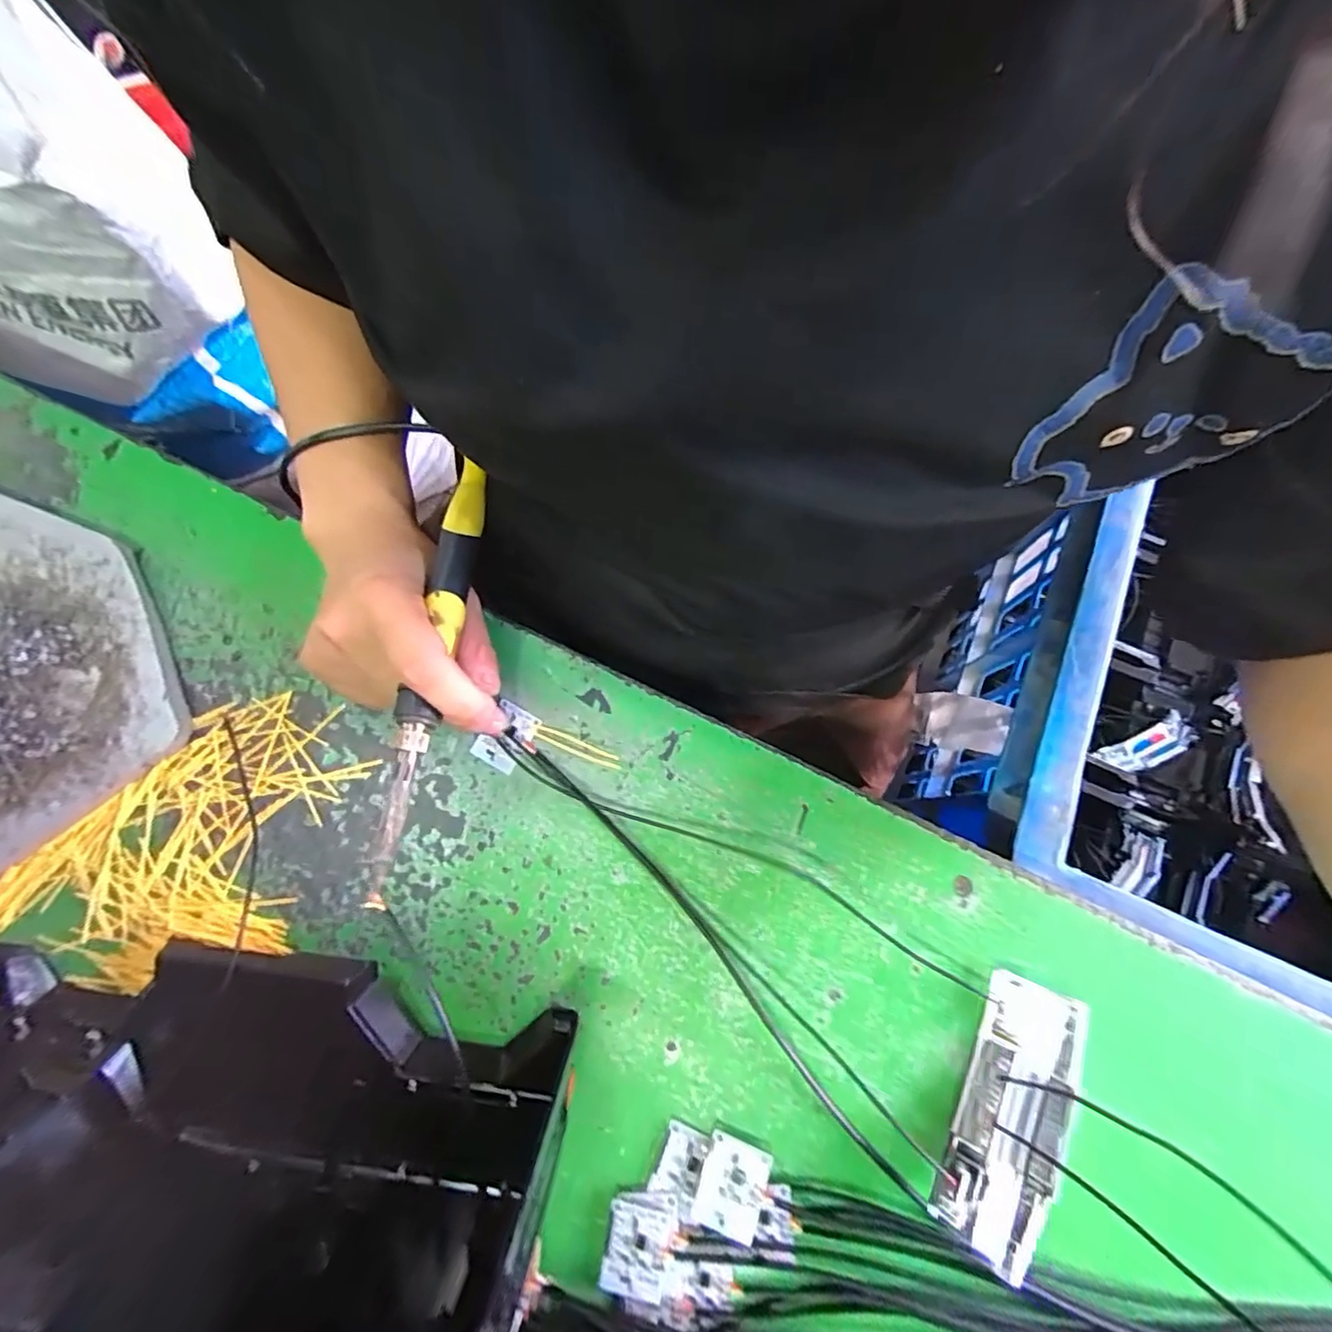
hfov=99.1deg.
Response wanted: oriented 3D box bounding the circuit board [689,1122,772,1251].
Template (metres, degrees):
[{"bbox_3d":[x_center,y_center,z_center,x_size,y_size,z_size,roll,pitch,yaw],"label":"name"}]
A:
[{"bbox_3d":[0.028,0.218,0.239,0.027,0.005,0.034,20,75,7],"label":"circuit board"}]

